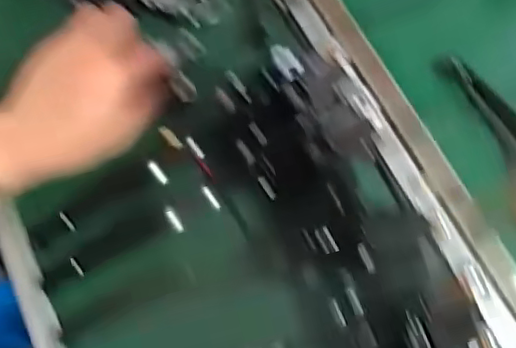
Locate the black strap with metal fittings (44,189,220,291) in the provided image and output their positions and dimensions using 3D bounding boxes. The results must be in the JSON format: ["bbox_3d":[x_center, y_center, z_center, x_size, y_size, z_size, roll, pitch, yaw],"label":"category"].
[{"bbox_3d":[-0.086,0.043,0.411,0.124,0.006,0.019,-25,71,-12],"label":"black strap with metal fittings"}]

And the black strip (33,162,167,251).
[{"bbox_3d":[-0.110,0.020,0.415,0.097,0.012,0.021,-29,72,-14],"label":"black strip"}]

